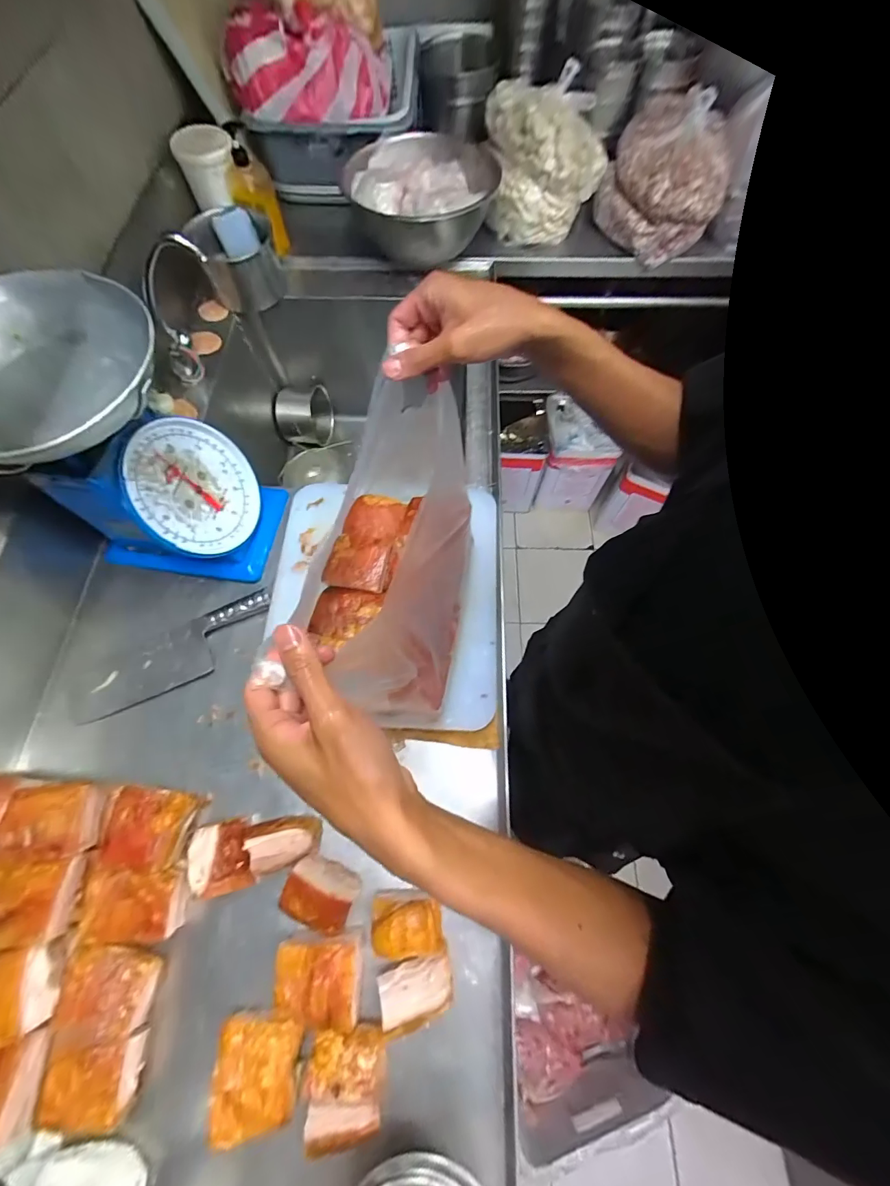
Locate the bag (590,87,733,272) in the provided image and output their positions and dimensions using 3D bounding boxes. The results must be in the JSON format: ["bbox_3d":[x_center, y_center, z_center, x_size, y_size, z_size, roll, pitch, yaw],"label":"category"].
[{"bbox_3d":[0.458,-0.882,0.901,0.195,0.192,0.218,-24,70,-10],"label":"bag"}]

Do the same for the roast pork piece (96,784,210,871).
[{"bbox_3d":[-0.368,0.295,0.533,0.086,0.055,0.086,8,68,3],"label":"roast pork piece"}]

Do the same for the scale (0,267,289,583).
[{"bbox_3d":[-0.416,-0.185,0.577,0.244,0.331,0.226,16,69,6],"label":"scale"}]

